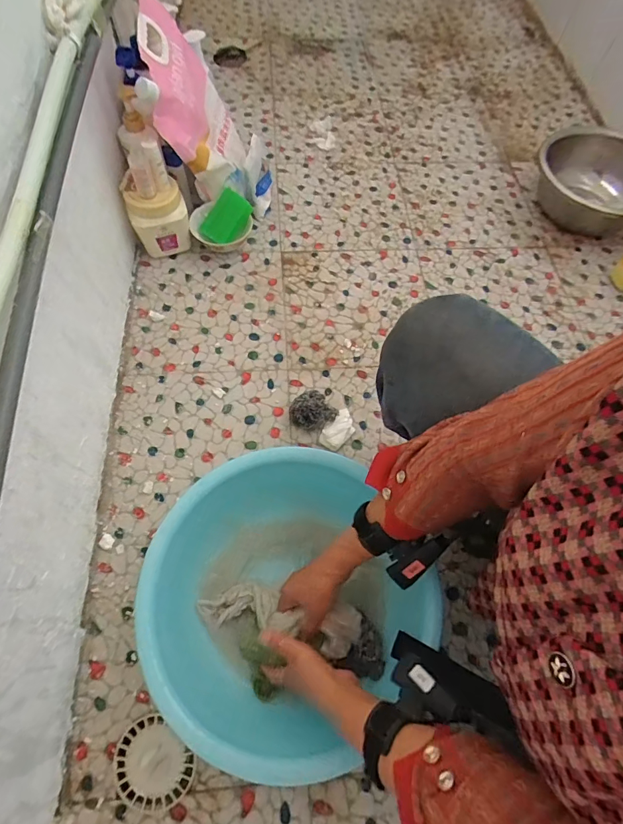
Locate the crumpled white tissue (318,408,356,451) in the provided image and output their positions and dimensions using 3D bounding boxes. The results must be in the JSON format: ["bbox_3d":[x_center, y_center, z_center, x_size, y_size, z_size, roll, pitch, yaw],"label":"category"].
[{"bbox_3d":[0.050,0.029,0.713,0.041,0.017,0.078,33,67,12],"label":"crumpled white tissue"}]

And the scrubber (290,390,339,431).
[{"bbox_3d":[0.001,0.000,0.712,0.065,0.046,0.064,-36,72,-18],"label":"scrubber"}]

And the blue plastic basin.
[{"bbox_3d":[-0.037,0.239,0.558,0.324,0.116,0.343,1,65,-3],"label":"blue plastic basin"}]

